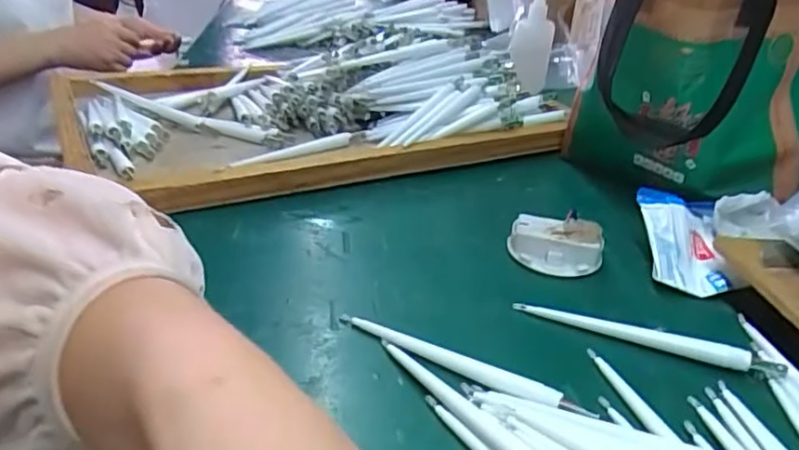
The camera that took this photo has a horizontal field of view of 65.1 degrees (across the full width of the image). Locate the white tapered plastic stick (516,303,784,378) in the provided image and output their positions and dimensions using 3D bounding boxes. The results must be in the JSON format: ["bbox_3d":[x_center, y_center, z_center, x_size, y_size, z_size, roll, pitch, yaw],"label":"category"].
[{"bbox_3d":[0.137,0.061,0.353,0.140,0.014,0.009,15,29,20],"label":"white tapered plastic stick"}]

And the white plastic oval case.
[{"bbox_3d":[0.105,0.014,0.422,0.060,0.028,0.034,10,28,11],"label":"white plastic oval case"}]

